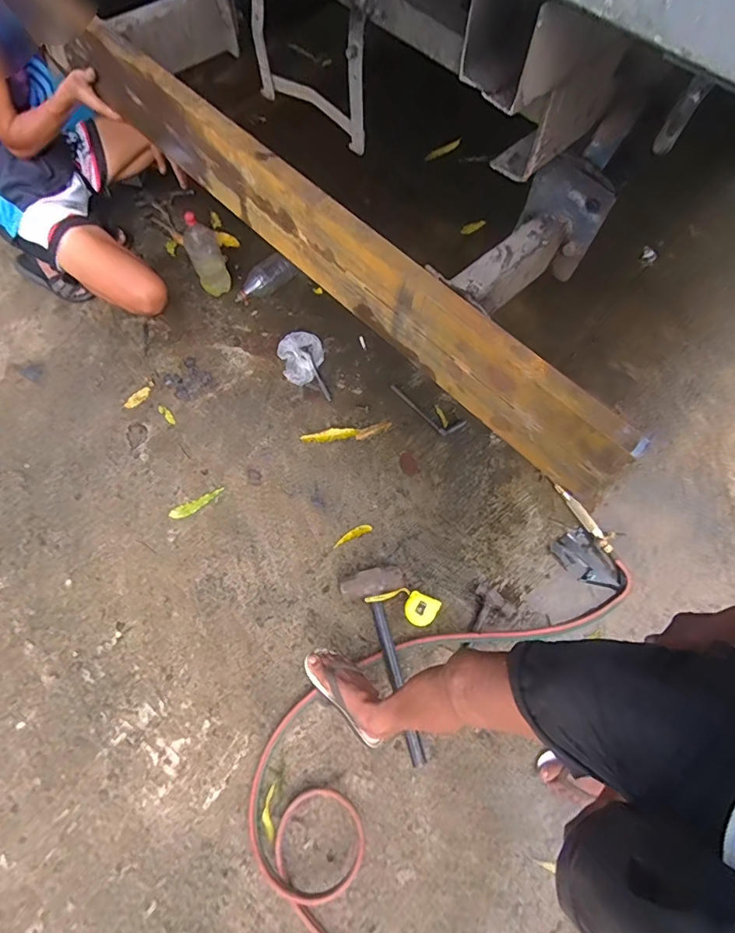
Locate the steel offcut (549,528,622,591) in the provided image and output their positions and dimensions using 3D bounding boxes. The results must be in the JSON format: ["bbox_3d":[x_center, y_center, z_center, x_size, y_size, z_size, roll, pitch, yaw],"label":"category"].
[{"bbox_3d":[0.590,0.259,1.261,0.114,0.020,0.177,-30,72,-13],"label":"steel offcut"}]

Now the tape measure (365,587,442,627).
[{"bbox_3d":[0.093,0.343,1.191,0.172,0.038,0.078,25,69,7],"label":"tape measure"}]

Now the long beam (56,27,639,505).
[{"bbox_3d":[-0.076,-0.379,0.780,1.173,0.155,0.052,43,76,13],"label":"long beam"}]

